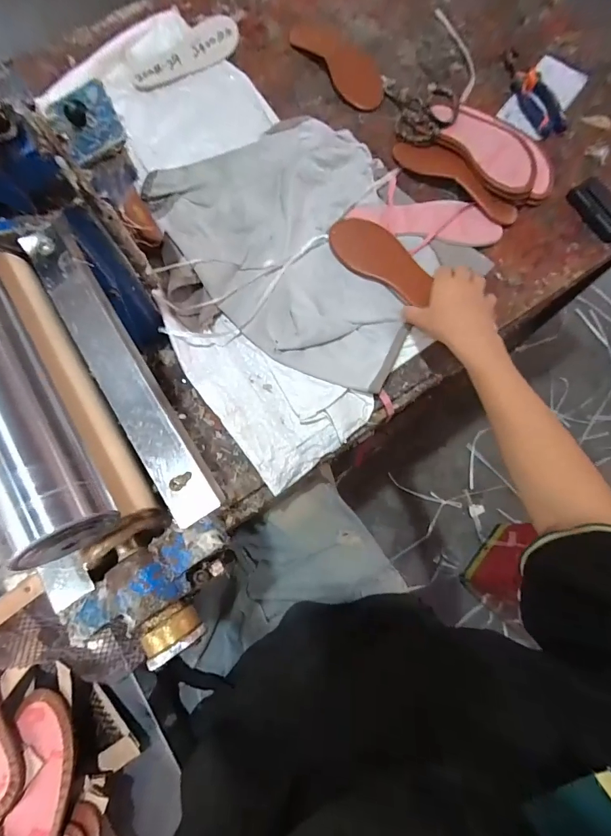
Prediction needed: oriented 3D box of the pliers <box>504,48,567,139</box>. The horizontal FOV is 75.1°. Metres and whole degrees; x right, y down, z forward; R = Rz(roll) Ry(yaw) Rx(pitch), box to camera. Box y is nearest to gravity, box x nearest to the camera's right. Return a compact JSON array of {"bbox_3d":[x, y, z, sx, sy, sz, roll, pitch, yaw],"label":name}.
[{"bbox_3d":[0.385,-0.562,0.680,0.052,0.024,0.180,-13,75,-4],"label":"pliers"}]

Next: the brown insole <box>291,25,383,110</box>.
[{"bbox_3d":[0.061,-0.630,0.703,0.083,0.009,0.224,-33,77,-9],"label":"brown insole"}]

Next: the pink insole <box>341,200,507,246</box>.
[{"bbox_3d":[0.186,-0.308,0.615,0.229,0.010,0.078,8,69,1],"label":"pink insole"}]

